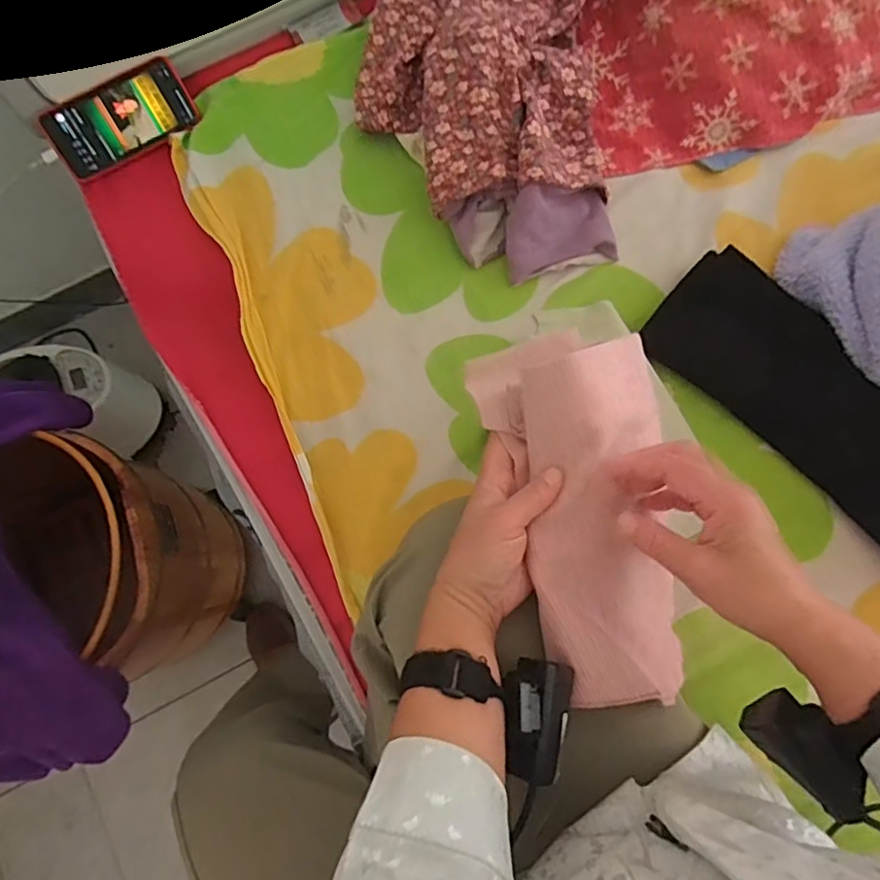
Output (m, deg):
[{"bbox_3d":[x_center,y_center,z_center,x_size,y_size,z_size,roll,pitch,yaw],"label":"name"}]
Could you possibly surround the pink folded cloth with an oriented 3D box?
[{"bbox_3d":[0.110,0.051,0.420,0.121,0.072,0.258,-15,89,-1],"label":"pink folded cloth"}]

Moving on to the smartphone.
[{"bbox_3d":[-0.346,-0.351,0.665,0.151,0.009,0.071,-29,114,-7],"label":"smartphone"}]

